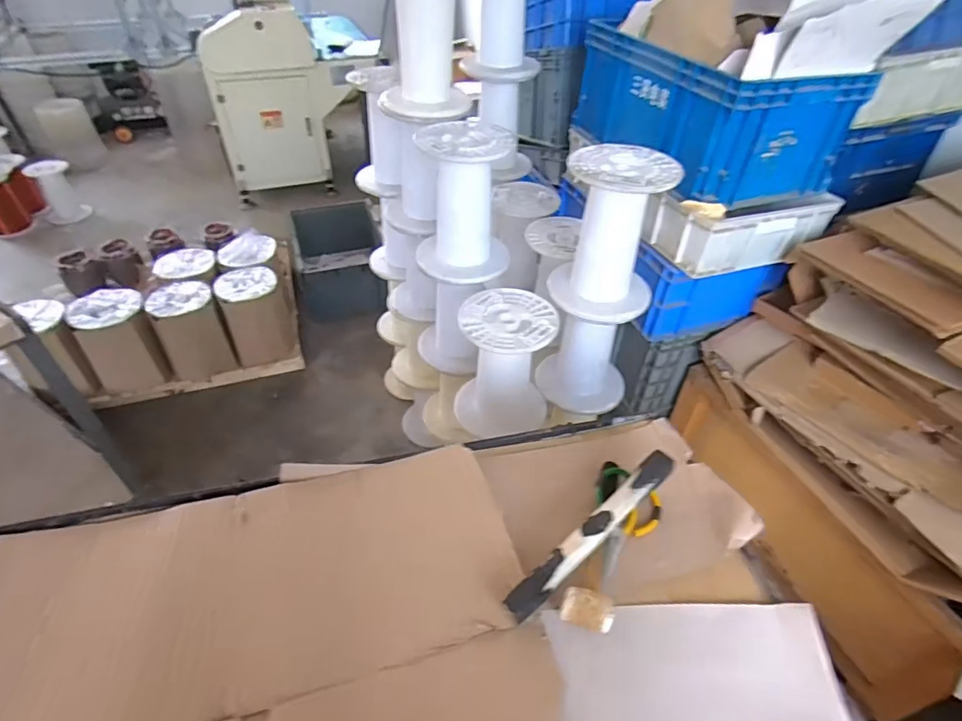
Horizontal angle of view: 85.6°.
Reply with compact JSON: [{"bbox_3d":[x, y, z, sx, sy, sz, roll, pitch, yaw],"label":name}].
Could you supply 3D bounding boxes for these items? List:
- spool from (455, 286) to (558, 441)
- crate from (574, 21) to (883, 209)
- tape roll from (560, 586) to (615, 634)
[{"bbox_3d":[0.054,0.019,1.175,0.213,0.317,0.203,9,45,12],"label":"spool"},{"bbox_3d":[0.557,-0.642,1.296,0.416,0.269,0.573,-16,45,-13],"label":"crate"},{"bbox_3d":[0.131,0.311,0.643,0.061,0.042,0.039,11,45,14],"label":"tape roll"}]

